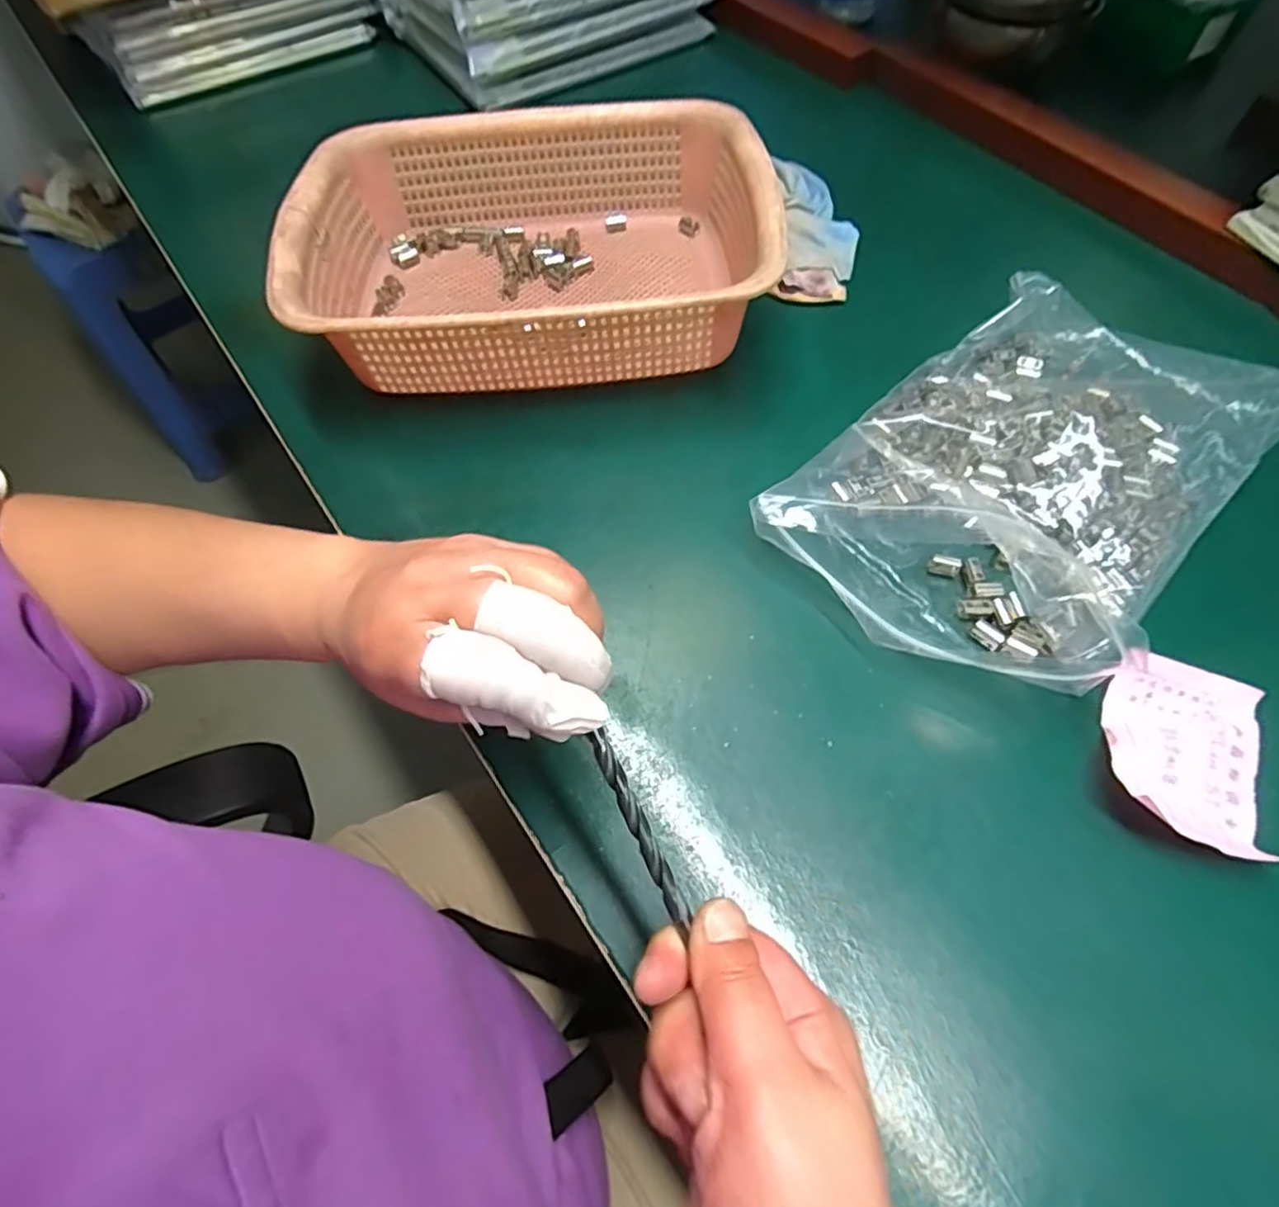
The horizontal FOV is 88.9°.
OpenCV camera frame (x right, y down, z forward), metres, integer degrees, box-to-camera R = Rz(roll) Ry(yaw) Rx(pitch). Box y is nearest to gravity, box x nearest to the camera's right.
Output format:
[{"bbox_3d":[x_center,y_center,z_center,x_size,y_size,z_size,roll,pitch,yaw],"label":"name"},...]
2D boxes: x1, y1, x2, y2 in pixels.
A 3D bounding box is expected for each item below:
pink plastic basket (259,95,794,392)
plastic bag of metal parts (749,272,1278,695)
[{"bbox_3d":[-0.067,-0.227,0.423,0.290,0.080,0.218,-7,61,-4],"label":"pink plastic basket"},{"bbox_3d":[0.218,-0.079,0.361,0.292,0.040,0.177,-41,68,-20],"label":"plastic bag of metal parts"}]

